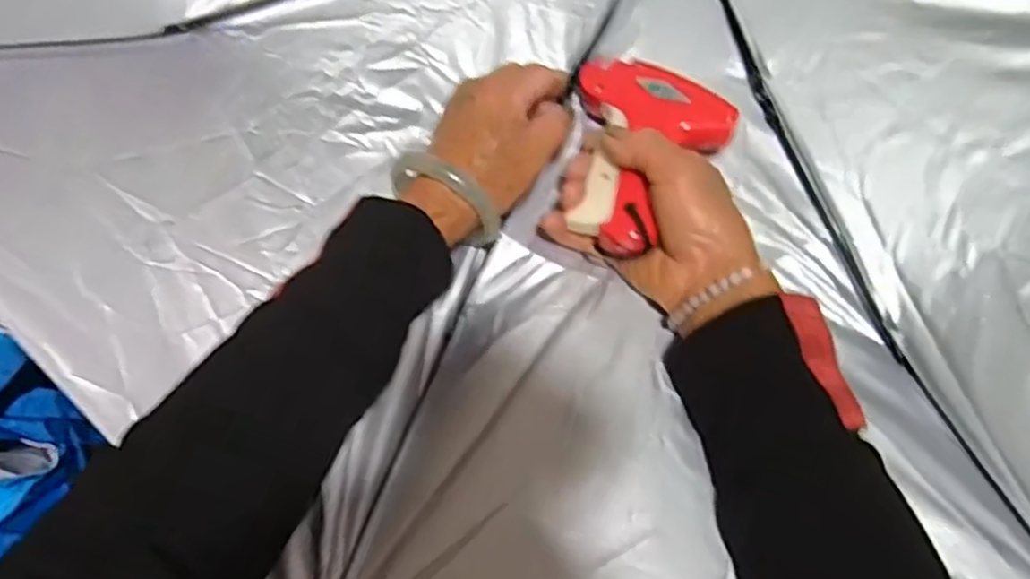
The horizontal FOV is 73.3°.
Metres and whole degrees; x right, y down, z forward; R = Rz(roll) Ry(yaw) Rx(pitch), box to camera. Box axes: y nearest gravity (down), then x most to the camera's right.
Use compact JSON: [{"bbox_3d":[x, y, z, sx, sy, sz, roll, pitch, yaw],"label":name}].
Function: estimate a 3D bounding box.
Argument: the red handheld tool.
[{"bbox_3d":[0.071,-0.082,0.408,0.095,0.038,0.118,23,80,5],"label":"red handheld tool"}]

